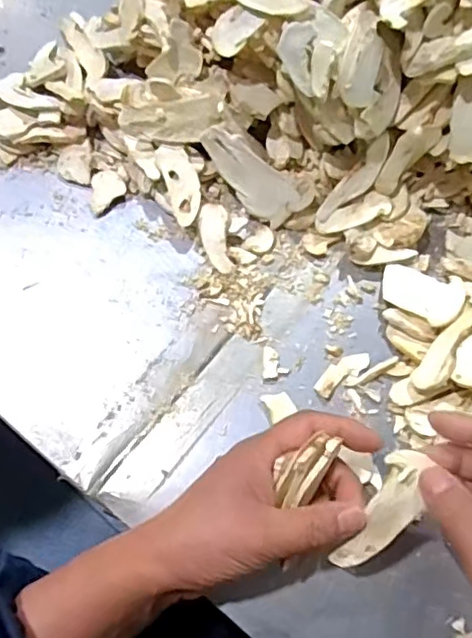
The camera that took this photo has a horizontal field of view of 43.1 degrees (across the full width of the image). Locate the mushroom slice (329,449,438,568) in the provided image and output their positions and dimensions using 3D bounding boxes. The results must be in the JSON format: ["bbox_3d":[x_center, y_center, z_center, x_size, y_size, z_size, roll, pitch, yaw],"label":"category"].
[{"bbox_3d":[0.086,0.113,0.345,0.027,0.010,0.083,29,104,7],"label":"mushroom slice"}]

